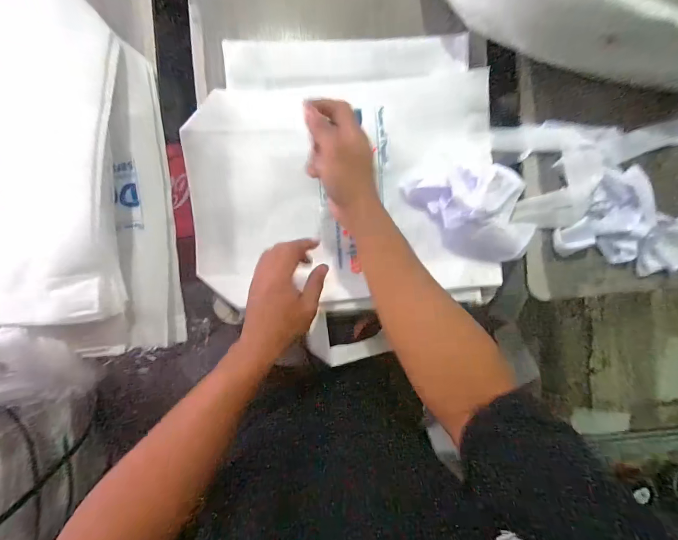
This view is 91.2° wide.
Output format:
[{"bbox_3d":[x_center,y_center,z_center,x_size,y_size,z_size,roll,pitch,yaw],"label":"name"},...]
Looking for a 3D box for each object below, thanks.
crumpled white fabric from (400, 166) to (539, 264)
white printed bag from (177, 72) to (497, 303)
[{"bbox_3d":[0.169,-0.074,0.443,0.150,0.056,0.119,0,92,-3],"label":"crumpled white fabric"},{"bbox_3d":[0.009,-0.110,0.453,0.404,0.038,0.293,-4,93,-2],"label":"white printed bag"}]

